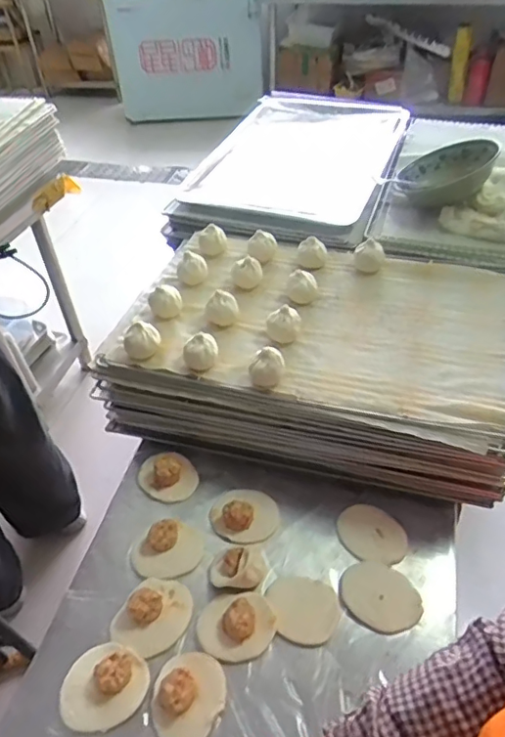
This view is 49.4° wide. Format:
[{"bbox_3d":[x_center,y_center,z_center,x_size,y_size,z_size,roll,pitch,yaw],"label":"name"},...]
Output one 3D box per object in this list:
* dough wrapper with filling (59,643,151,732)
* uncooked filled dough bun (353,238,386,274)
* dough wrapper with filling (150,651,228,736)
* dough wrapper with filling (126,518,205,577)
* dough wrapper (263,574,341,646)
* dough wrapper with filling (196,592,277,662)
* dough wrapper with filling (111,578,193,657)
[{"bbox_3d":[-0.168,0.352,0.610,0.086,0.030,0.090,-2,44,2],"label":"dough wrapper with filling"},{"bbox_3d":[0.203,-0.195,0.955,0.055,0.044,0.050,6,45,9],"label":"uncooked filled dough bun"},{"bbox_3d":[-0.073,0.359,0.605,0.079,0.031,0.091,23,50,25],"label":"dough wrapper with filling"},{"bbox_3d":[-0.114,0.238,0.728,0.095,0.028,0.066,-19,46,-16],"label":"dough wrapper with filling"},{"bbox_3d":[0.062,0.298,0.680,0.089,0.009,0.073,14,55,7],"label":"dough wrapper"},{"bbox_3d":[-0.021,0.304,0.656,0.092,0.027,0.074,-3,44,0],"label":"dough wrapper with filling"},{"bbox_3d":[-0.121,0.295,0.665,0.074,0.031,0.094,30,53,29],"label":"dough wrapper with filling"}]

